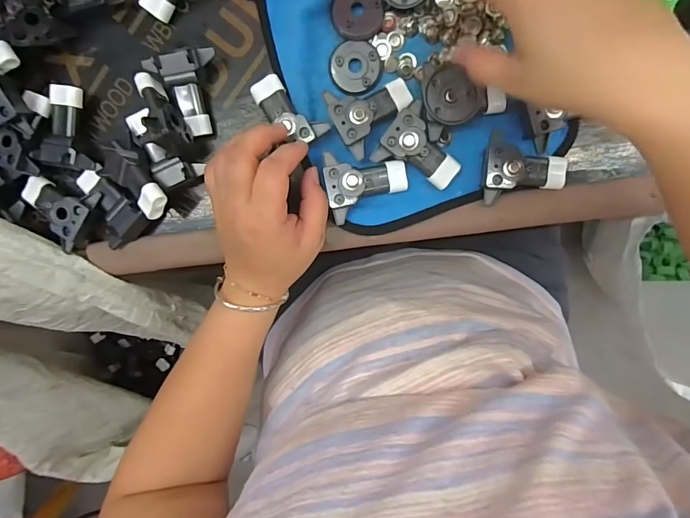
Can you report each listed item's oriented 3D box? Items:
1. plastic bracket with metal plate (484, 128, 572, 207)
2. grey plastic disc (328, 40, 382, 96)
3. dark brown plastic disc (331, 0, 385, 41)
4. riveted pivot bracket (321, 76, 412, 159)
[{"bbox_3d":[0.140,-0.069,0.315,0.065,0.022,0.053,3,98,2],"label":"plastic bracket with metal plate"},{"bbox_3d":[0.008,-0.153,0.319,0.041,0.004,0.040,0,98,2],"label":"grey plastic disc"},{"bbox_3d":[0.010,-0.192,0.315,0.040,0.009,0.037,0,98,2],"label":"dark brown plastic disc"},{"bbox_3d":[0.023,-0.114,0.314,0.064,0.021,0.053,-22,96,5],"label":"riveted pivot bracket"}]

